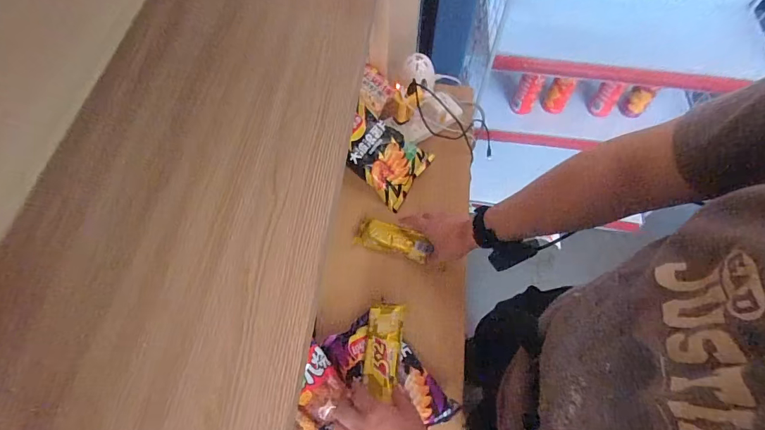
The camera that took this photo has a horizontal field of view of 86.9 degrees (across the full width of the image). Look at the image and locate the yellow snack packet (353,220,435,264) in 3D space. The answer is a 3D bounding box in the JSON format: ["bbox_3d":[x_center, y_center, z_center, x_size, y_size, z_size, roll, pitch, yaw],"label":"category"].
[{"bbox_3d":[0.020,0.044,0.722,0.130,0.024,0.053,16,64,8],"label":"yellow snack packet"}]

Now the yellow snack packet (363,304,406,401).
[{"bbox_3d":[0.000,0.194,0.594,0.050,0.017,0.136,6,49,4],"label":"yellow snack packet"}]

